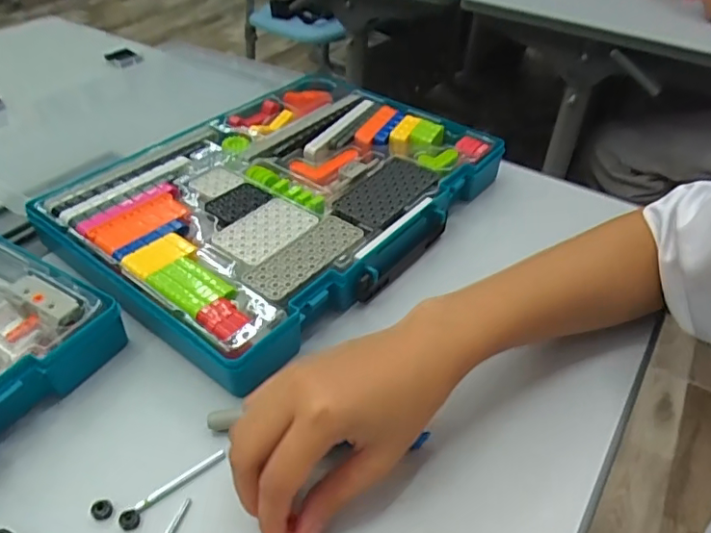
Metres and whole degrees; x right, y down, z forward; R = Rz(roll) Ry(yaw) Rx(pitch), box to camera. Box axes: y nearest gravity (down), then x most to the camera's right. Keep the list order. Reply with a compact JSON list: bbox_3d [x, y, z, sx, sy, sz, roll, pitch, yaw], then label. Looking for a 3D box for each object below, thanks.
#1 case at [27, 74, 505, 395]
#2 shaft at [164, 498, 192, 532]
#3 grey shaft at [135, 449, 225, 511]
[{"bbox_3d":[-0.064,-0.071,0.510,0.272,0.041,0.364,30,49,27],"label":"case"},{"bbox_3d":[-0.100,0.141,0.304,0.005,0.004,0.030,14,43,13],"label":"shaft"},{"bbox_3d":[-0.101,0.124,0.322,0.054,0.004,0.006,-26,49,-27],"label":"grey shaft"}]

